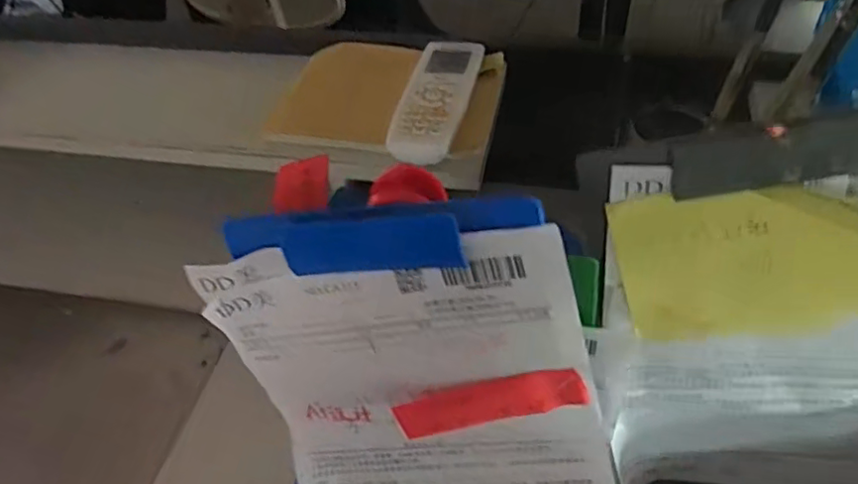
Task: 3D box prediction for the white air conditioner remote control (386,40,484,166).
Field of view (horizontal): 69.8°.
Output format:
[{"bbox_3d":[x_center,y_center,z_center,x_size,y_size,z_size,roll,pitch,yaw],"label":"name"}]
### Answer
[{"bbox_3d":[0.007,-0.120,0.489,0.049,0.016,0.159,7,48,12],"label":"white air conditioner remote control"}]

